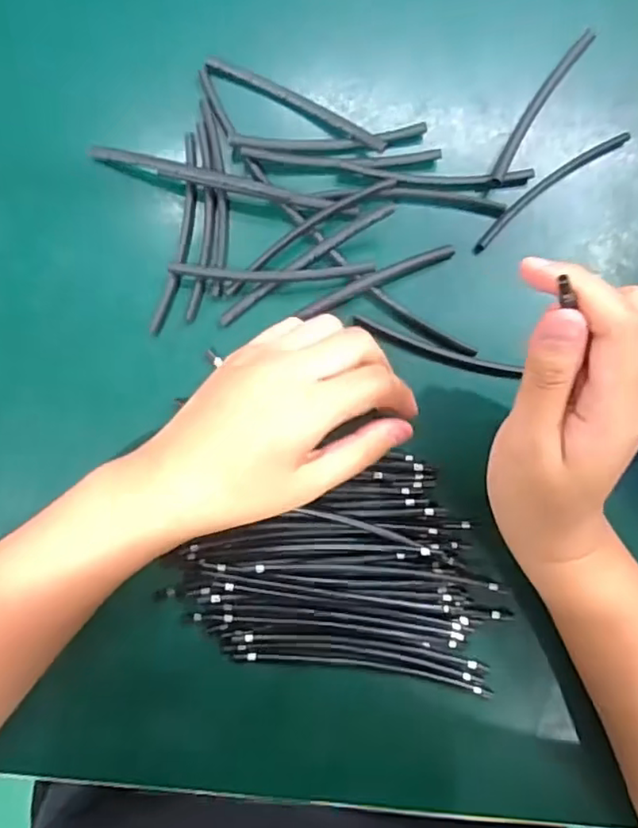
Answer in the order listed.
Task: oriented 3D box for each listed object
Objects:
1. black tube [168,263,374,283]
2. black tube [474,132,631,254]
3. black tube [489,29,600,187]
[{"bbox_3d":[-0.026,-0.079,0.348,0.113,0.004,0.010,-1,86,-3],"label":"black tube"},{"bbox_3d":[0.135,-0.135,0.365,0.119,0.004,0.014,-38,89,-5],"label":"black tube"},{"bbox_3d":[0.131,-0.184,0.373,0.013,0.015,0.117,33,85,-1],"label":"black tube"}]

